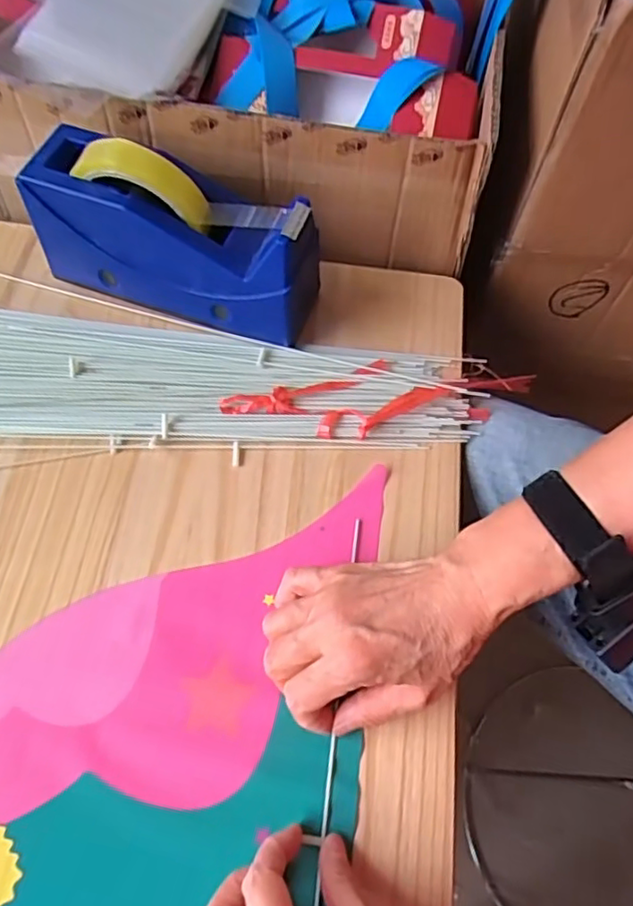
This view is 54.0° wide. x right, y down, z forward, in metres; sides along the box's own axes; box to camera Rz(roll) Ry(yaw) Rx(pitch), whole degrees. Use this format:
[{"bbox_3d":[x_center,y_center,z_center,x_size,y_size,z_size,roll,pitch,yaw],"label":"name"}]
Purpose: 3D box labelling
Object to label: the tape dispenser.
[{"bbox_3d":[-0.099,-0.157,0.445,0.204,0.113,0.072,15,62,4],"label":"tape dispenser"}]

